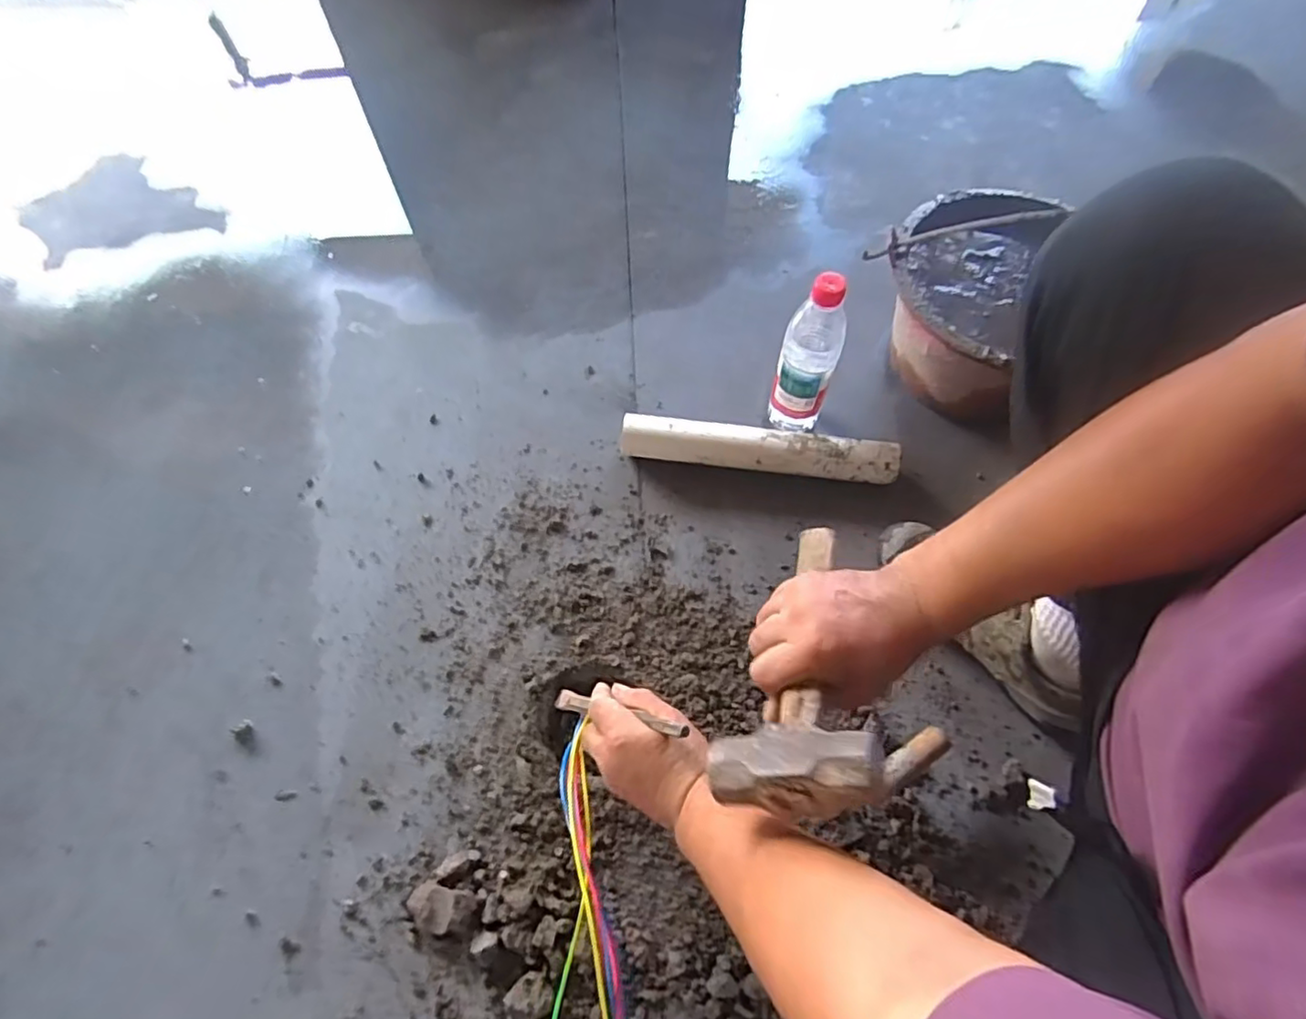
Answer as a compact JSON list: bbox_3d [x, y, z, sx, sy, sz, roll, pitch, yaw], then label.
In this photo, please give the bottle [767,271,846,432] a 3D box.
[{"bbox_3d":[0.180,-0.170,0.726,0.068,0.228,0.058,19,65,10],"label":"bottle"}]

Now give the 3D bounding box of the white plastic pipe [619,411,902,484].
[{"bbox_3d":[0.127,-0.072,0.772,0.326,0.056,0.044,7,63,4],"label":"white plastic pipe"}]

